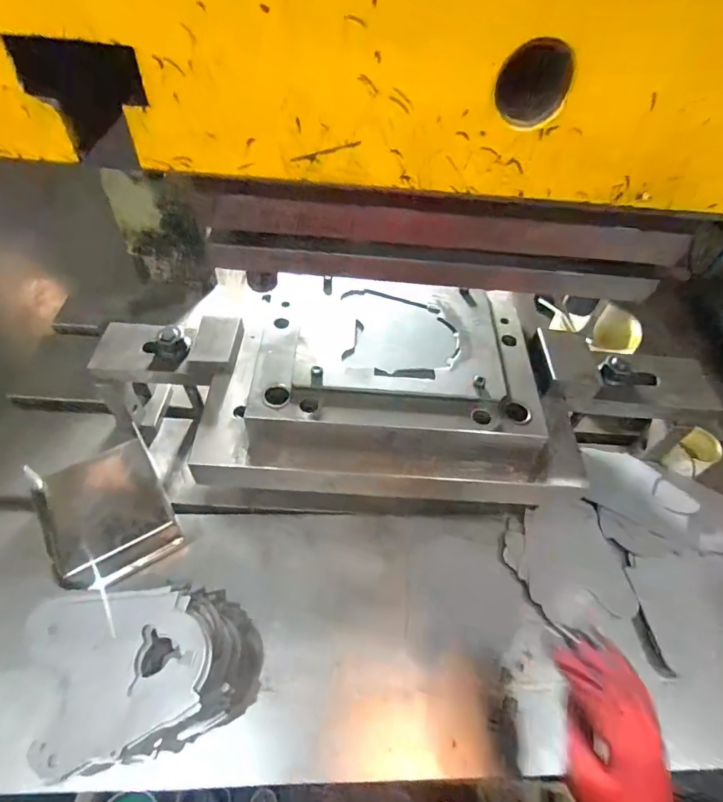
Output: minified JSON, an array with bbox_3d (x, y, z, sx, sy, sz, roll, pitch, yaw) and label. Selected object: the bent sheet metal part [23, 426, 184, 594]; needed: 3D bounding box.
[{"bbox_3d":[-0.311,0.139,0.574,0.132,0.060,0.163,-26,59,-21],"label":"bent sheet metal part"}]

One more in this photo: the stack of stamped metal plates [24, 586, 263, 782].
[{"bbox_3d":[-0.199,0.259,0.447,0.184,0.133,0.137,-13,55,-13],"label":"stack of stamped metal plates"}]

